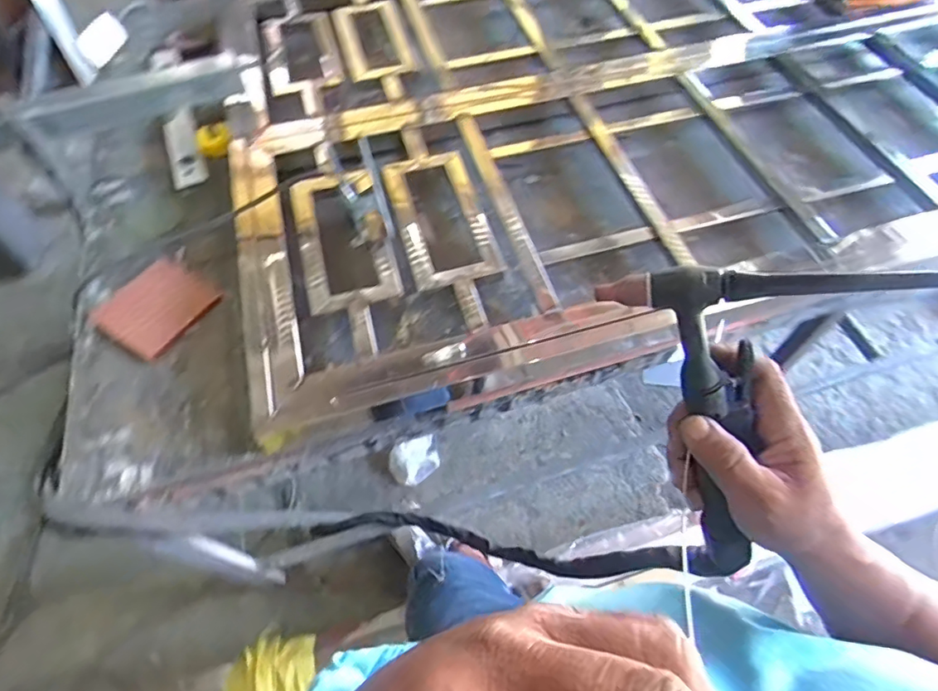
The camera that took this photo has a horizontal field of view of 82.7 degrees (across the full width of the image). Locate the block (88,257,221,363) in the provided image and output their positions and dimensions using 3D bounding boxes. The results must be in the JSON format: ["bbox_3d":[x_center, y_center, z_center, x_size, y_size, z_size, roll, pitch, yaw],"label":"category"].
[{"bbox_3d":[-0.478,-0.062,0.816,0.165,0.014,0.145,30,66,19],"label":"block"}]

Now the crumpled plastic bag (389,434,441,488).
[{"bbox_3d":[-0.139,0.305,1.392,0.128,0.040,0.094,-30,102,-15],"label":"crumpled plastic bag"}]

